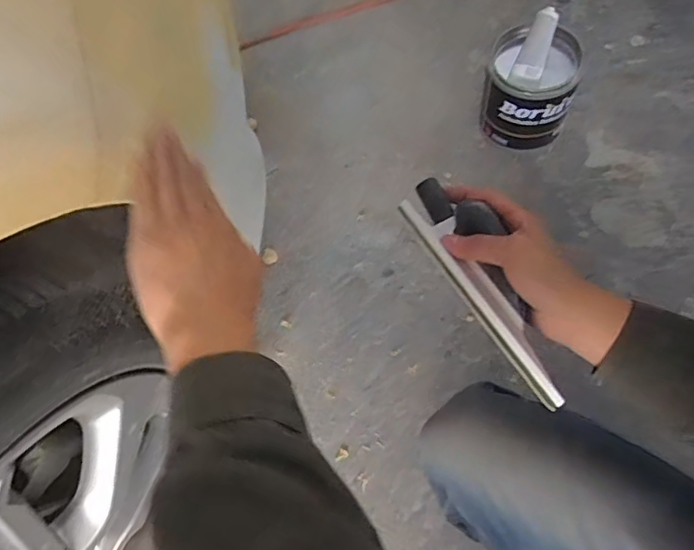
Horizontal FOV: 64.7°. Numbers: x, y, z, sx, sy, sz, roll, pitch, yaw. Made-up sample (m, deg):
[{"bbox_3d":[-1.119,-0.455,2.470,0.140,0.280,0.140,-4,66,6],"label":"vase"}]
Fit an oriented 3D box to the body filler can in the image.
[{"bbox_3d":[0.306,-0.317,0.921,0.144,0.148,0.140,13,68,13],"label":"body filler can"}]

